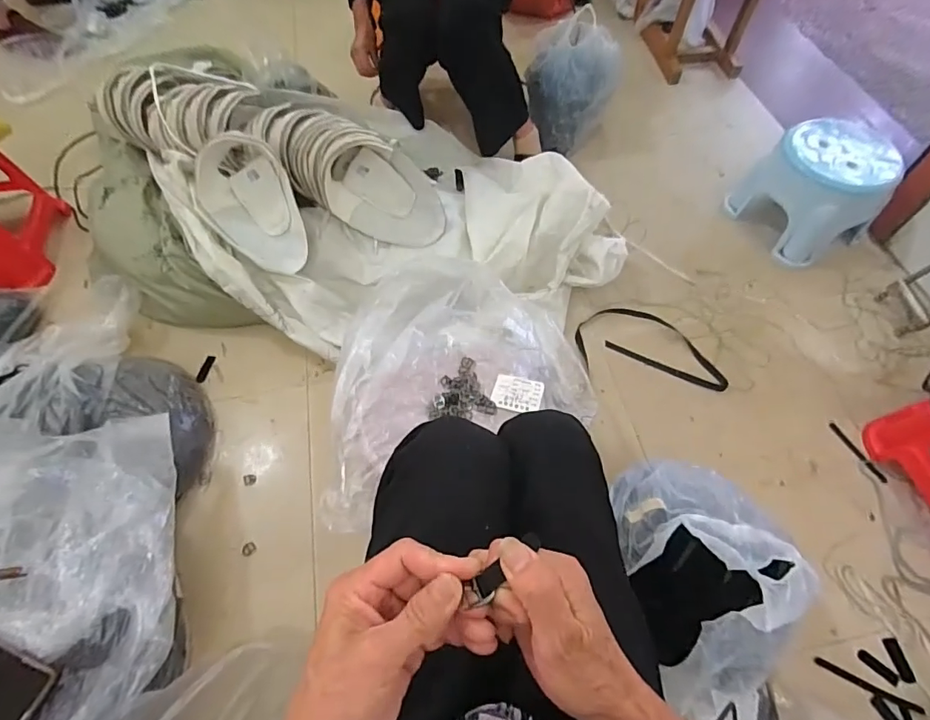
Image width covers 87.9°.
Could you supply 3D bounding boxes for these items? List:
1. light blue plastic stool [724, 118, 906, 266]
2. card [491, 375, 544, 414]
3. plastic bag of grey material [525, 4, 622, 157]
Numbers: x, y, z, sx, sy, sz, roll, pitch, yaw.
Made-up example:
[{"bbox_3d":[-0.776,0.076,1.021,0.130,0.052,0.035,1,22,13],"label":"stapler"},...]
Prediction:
[{"bbox_3d":[0.790,-0.384,1.089,0.240,0.210,0.239,-19,61,-11],"label":"light blue plastic stool"},{"bbox_3d":[0.079,0.052,0.728,0.073,0.007,0.055,11,65,15],"label":"card"},{"bbox_3d":[0.275,-0.727,1.249,0.217,0.273,0.261,9,60,5],"label":"plastic bag of grey material"}]

